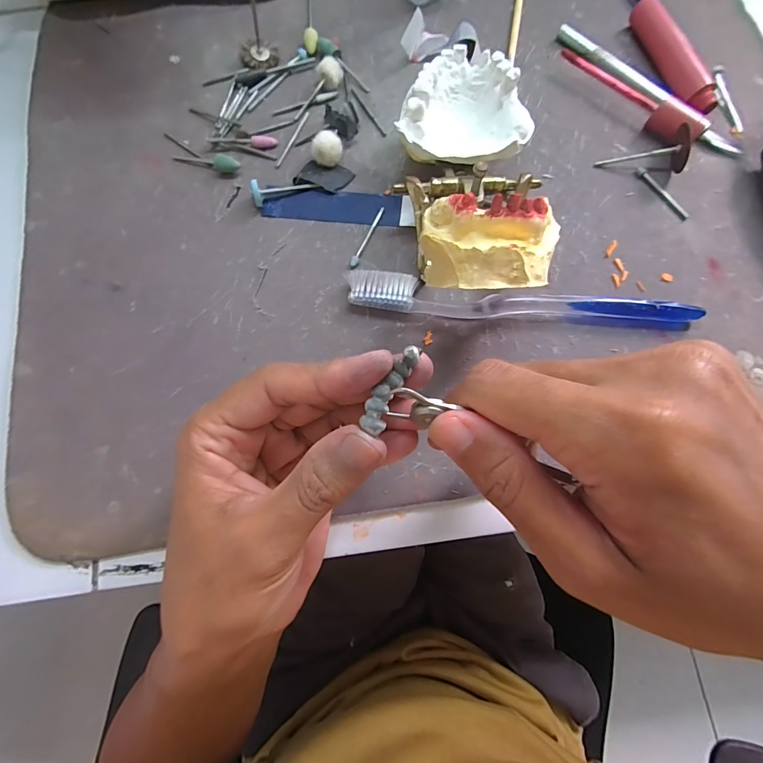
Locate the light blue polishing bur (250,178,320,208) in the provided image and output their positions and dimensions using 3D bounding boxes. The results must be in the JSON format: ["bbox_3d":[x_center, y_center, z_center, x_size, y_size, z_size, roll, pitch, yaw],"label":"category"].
[{"bbox_3d":[-0.059,-0.117,0.235,0.039,0.013,0.010,-20,77,-3],"label":"light blue polishing bur"}]

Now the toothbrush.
[{"bbox_3d":[0.076,-0.042,0.215,0.187,0.012,0.018,6,77,3],"label":"toothbrush"}]

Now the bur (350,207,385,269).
[{"bbox_3d":[-0.009,-0.085,0.231,0.004,0.004,0.043,22,79,7],"label":"bur"}]

